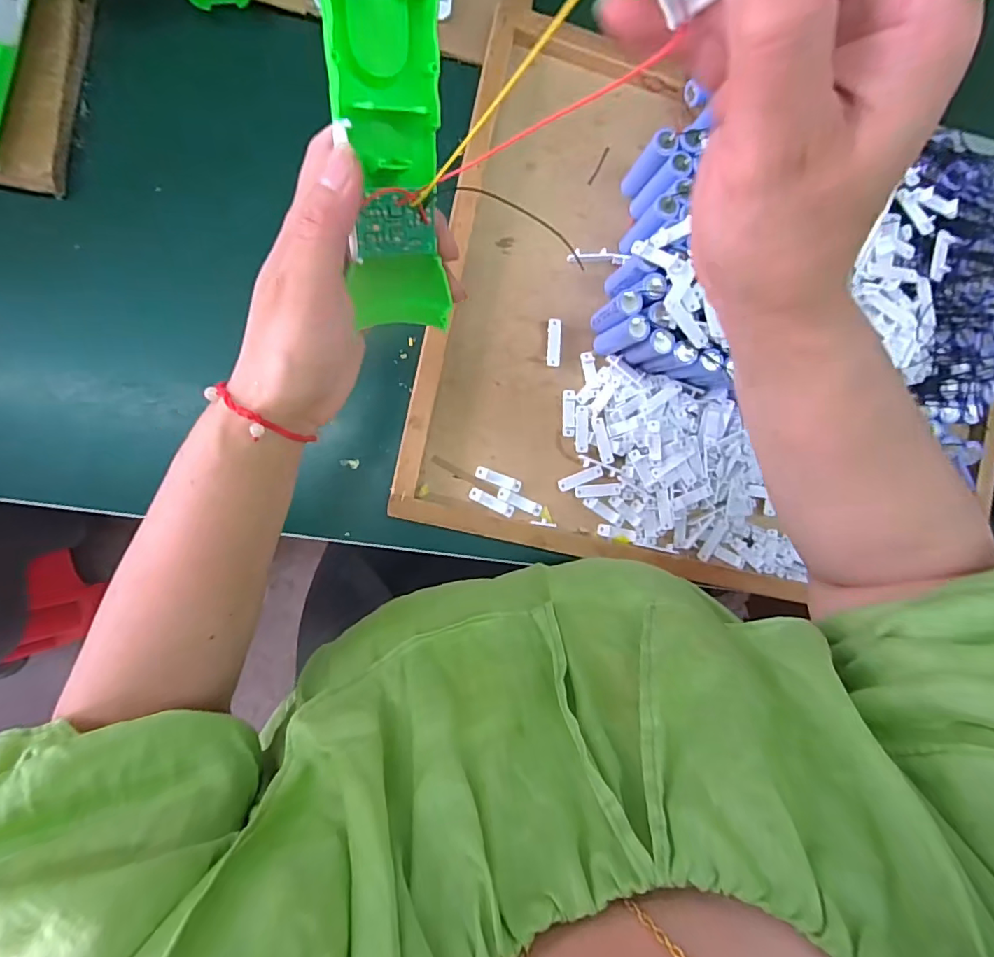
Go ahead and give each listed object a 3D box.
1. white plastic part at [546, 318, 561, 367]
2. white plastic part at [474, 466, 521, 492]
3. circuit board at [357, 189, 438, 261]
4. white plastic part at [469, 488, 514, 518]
[{"bbox_3d":[0.045,-0.108,0.401,0.011,0.009,0.038,0,89,-7],"label":"white plastic part"},{"bbox_3d":[0.001,0.001,0.397,0.038,0.005,0.011,19,87,-6],"label":"white plastic part"},{"bbox_3d":[-0.042,-0.110,0.219,0.034,0.005,0.027,-14,132,-23],"label":"circuit board"},{"bbox_3d":[-0.004,0.019,0.396,0.038,0.004,0.011,27,86,-5],"label":"white plastic part"}]

